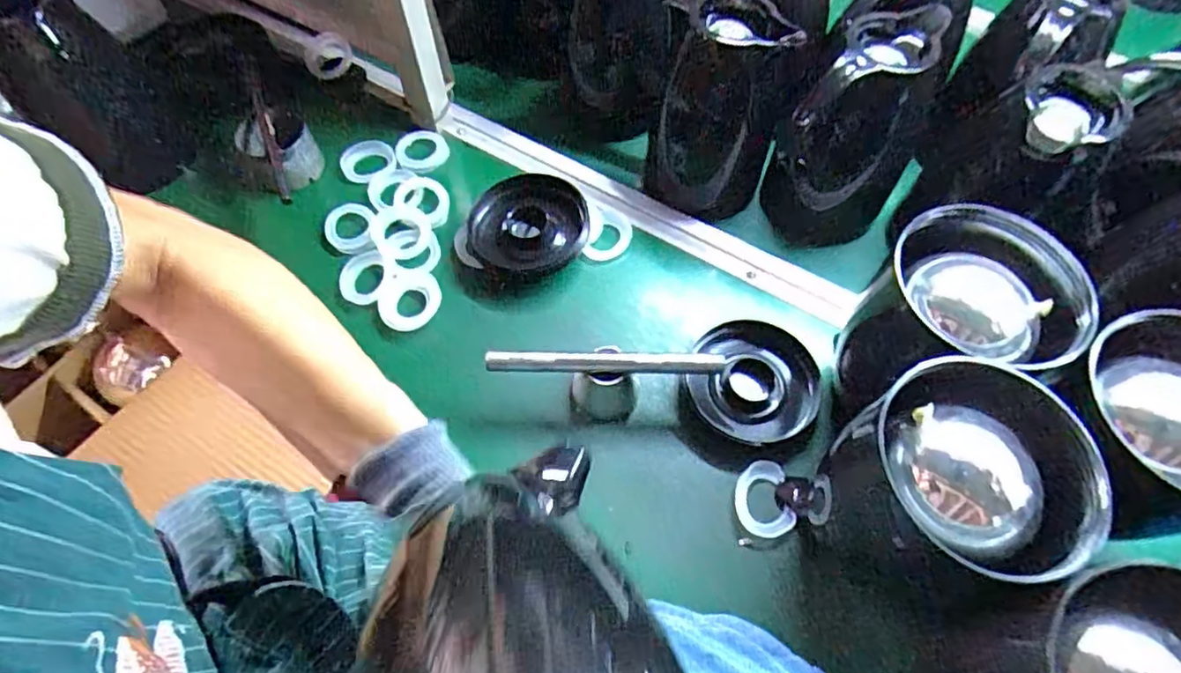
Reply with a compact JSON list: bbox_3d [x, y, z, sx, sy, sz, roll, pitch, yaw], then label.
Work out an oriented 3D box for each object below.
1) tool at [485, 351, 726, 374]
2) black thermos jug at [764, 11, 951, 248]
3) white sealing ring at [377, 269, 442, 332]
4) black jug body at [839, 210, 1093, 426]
[{"bbox_3d":[0.012,0.020,0.521,0.197,0.016,0.016,1,59,0],"label":"tool"},{"bbox_3d":[0.250,-0.191,0.610,0.132,0.201,0.116,13,60,7],"label":"black thermos jug"},{"bbox_3d":[-0.178,-0.037,0.612,0.061,0.009,0.073,-2,52,4],"label":"white sealing ring"},{"bbox_3d":[0.265,0.007,0.469,0.121,0.146,0.140,20,61,11],"label":"black jug body"}]

